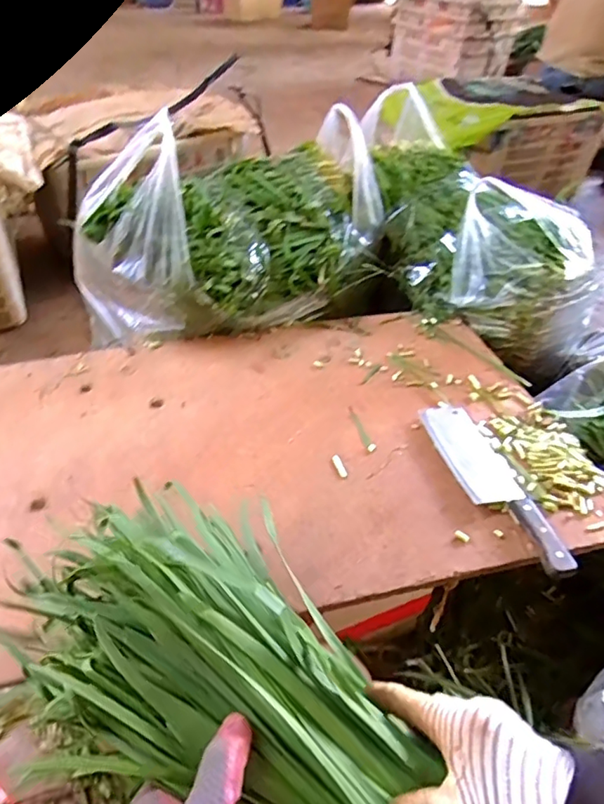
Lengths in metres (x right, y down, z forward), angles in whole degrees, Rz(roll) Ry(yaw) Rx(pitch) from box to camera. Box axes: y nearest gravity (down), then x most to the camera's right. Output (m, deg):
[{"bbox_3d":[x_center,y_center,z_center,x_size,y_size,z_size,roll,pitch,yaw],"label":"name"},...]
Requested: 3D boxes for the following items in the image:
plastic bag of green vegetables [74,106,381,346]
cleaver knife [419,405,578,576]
[{"bbox_3d":[-0.100,-0.297,0.932,0.530,0.234,0.287,-16,45,-19],"label":"plastic bag of green vegetables"},{"bbox_3d":[0.223,0.090,0.657,0.073,0.026,0.269,-9,43,-13],"label":"cleaver knife"}]

